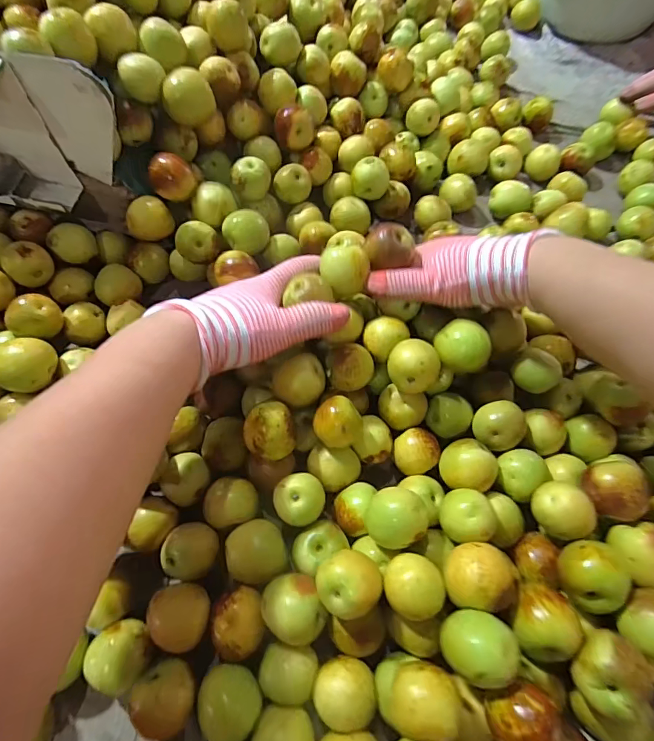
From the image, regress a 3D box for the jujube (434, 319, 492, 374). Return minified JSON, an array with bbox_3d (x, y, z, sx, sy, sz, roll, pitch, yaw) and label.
[{"bbox_3d":[0.108,-0.014,0.356,0.042,0.044,0.037,29,67,10],"label":"jujube"}]

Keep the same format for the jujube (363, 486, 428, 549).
[{"bbox_3d":[0.047,0.105,0.307,0.040,0.036,0.039,1,65,-2],"label":"jujube"}]

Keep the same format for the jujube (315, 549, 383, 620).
[{"bbox_3d":[0.014,0.140,0.286,0.041,0.038,0.039,1,65,-2],"label":"jujube"}]

